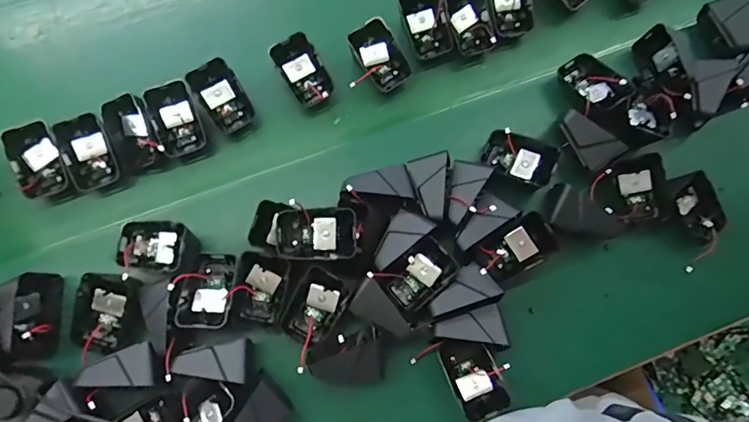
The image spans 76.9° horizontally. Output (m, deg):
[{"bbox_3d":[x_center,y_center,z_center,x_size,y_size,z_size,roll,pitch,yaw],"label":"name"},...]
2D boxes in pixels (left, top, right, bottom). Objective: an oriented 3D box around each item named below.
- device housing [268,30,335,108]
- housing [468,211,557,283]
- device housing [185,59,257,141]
[{"bbox_3d":[-0.073,-0.143,0.482,0.042,0.017,0.068,-31,103,0],"label":"device housing"},{"bbox_3d":[0.129,0.036,0.437,0.070,0.032,0.046,-31,79,-10],"label":"housing"},{"bbox_3d":[-0.151,-0.111,0.475,0.044,0.024,0.076,-29,109,-5],"label":"device housing"}]

